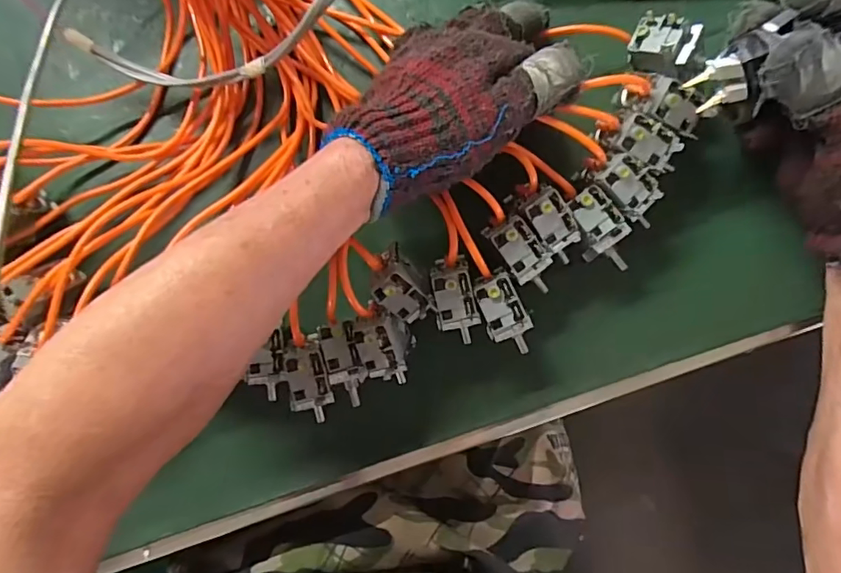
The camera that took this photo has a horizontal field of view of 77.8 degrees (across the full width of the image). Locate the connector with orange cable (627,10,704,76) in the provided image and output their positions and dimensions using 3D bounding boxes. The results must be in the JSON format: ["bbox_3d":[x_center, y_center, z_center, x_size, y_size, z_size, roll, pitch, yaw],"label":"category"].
[{"bbox_3d":[0.153,-0.148,0.324,0.043,0.024,0.029,23,88,8],"label":"connector with orange cable"}]

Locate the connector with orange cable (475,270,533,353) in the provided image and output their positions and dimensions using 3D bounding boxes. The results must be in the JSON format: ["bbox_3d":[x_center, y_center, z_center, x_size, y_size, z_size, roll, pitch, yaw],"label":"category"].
[{"bbox_3d":[0.053,0.018,0.327,0.026,0.032,0.049,-15,84,5],"label":"connector with orange cable"}]

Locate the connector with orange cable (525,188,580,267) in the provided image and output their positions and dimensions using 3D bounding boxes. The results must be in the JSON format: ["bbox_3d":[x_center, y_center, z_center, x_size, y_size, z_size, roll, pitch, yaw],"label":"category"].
[{"bbox_3d":[0.082,-0.037,0.325,0.024,0.018,0.046,-35,109,-1],"label":"connector with orange cable"}]

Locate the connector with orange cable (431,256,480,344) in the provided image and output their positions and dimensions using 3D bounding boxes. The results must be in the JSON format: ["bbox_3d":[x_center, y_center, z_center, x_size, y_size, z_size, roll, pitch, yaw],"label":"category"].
[{"bbox_3d":[0.022,0.009,0.326,0.025,0.025,0.051,-8,84,6],"label":"connector with orange cable"}]

